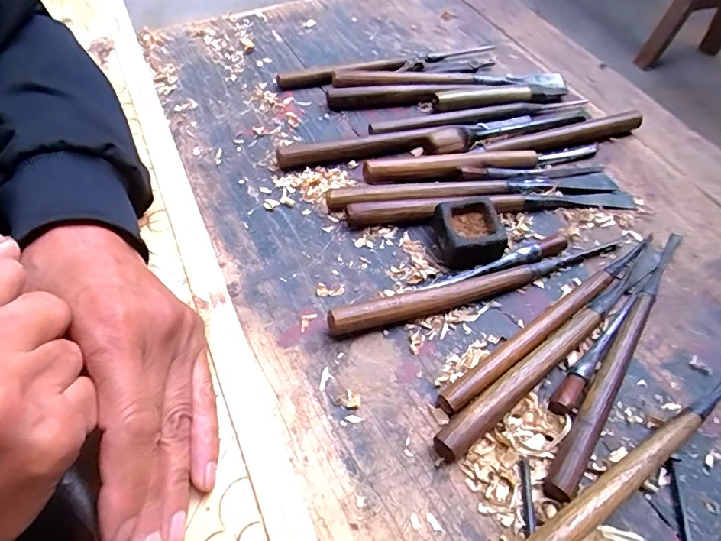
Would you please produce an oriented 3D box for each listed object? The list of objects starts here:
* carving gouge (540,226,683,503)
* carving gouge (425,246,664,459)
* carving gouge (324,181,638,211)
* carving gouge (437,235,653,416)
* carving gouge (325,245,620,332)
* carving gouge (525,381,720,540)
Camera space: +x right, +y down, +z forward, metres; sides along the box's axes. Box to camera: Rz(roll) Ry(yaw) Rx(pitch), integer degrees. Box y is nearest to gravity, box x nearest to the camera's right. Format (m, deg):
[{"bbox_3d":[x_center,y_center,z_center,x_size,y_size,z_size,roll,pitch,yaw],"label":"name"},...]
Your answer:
[{"bbox_3d":[0.187,0.051,0.335,0.022,0.015,0.250,33,59,18],"label":"carving gouge"},{"bbox_3d":[0.143,0.046,0.336,0.250,0.016,0.018,-33,63,-24],"label":"carving gouge"},{"bbox_3d":[0.106,-0.064,0.415,0.267,0.018,0.027,-3,55,-6],"label":"carving gouge"},{"bbox_3d":[0.144,0.030,0.349,0.232,0.014,0.016,-31,62,-23],"label":"carving gouge"},{"bbox_3d":[0.090,0.009,0.358,0.236,0.021,0.017,-15,57,-14],"label":"carving gouge"},{"bbox_3d":[0.177,0.106,0.290,0.243,0.024,0.017,-27,61,-21],"label":"carving gouge"}]

